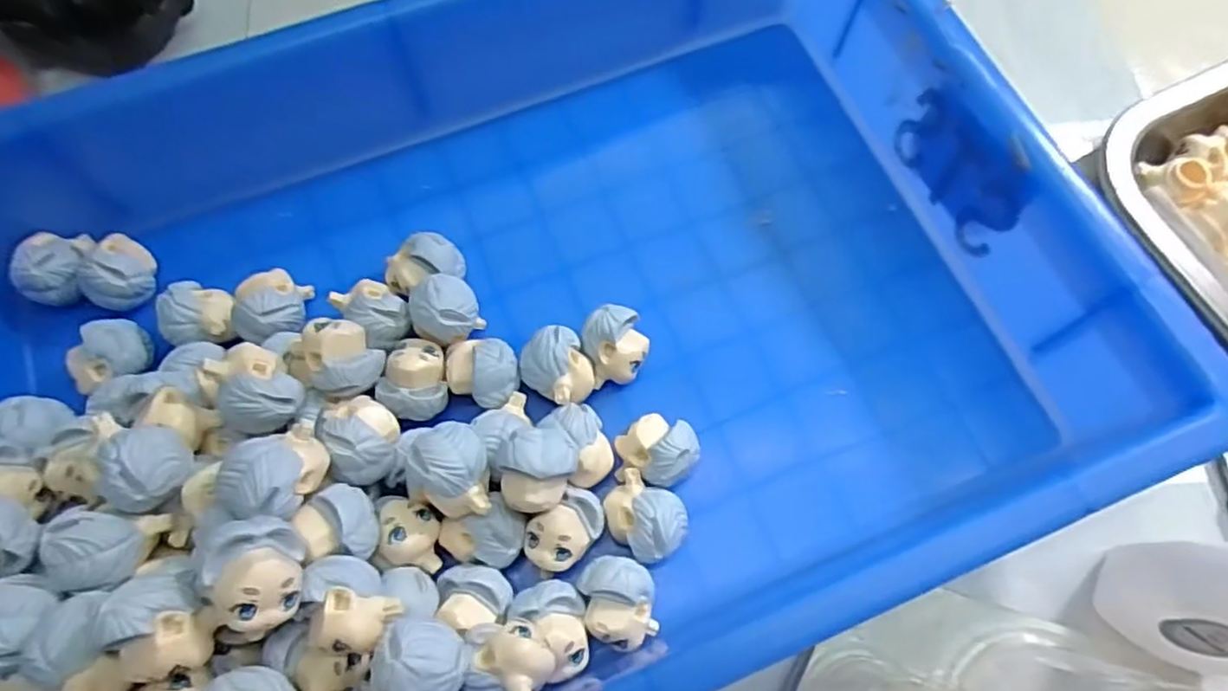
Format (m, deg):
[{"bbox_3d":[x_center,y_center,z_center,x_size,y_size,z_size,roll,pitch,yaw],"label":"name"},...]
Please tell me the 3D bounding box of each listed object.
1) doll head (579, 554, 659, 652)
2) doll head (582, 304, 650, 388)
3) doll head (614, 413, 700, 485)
[{"bbox_3d":[0.002,0.081,0.216,0.022,0.023,0.027,-13,70,-4],"label":"doll head"},{"bbox_3d":[0.001,0.002,0.247,0.022,0.024,0.025,-17,70,-6],"label":"doll head"},{"bbox_3d":[0.014,0.036,0.232,0.026,0.023,0.023,12,70,5],"label":"doll head"}]

